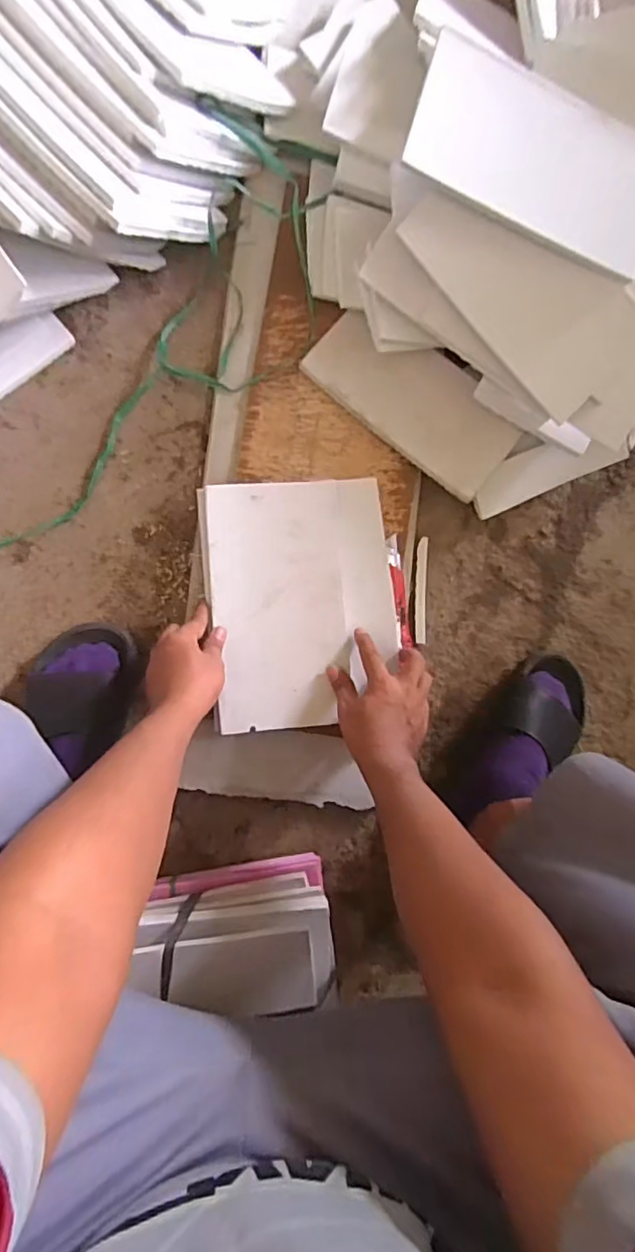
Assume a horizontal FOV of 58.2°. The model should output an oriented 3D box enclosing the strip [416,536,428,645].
[{"bbox_3d":[0.135,-0.046,0.734,0.016,0.006,0.137,4,87,-9],"label":"strip"}]

